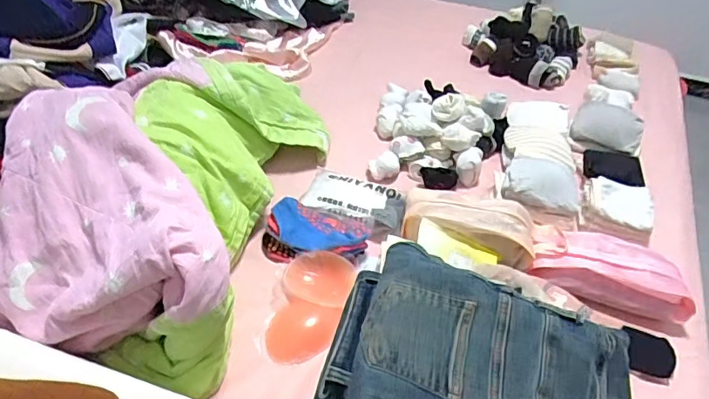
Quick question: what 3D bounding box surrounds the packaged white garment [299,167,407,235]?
[{"bbox_3d":[0.001,-0.004,0.928,0.209,0.028,0.099,22,47,22],"label":"packaged white garment"}]

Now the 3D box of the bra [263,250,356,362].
[{"bbox_3d":[-0.071,0.168,0.790,0.119,0.040,0.185,13,44,13],"label":"bra"}]

